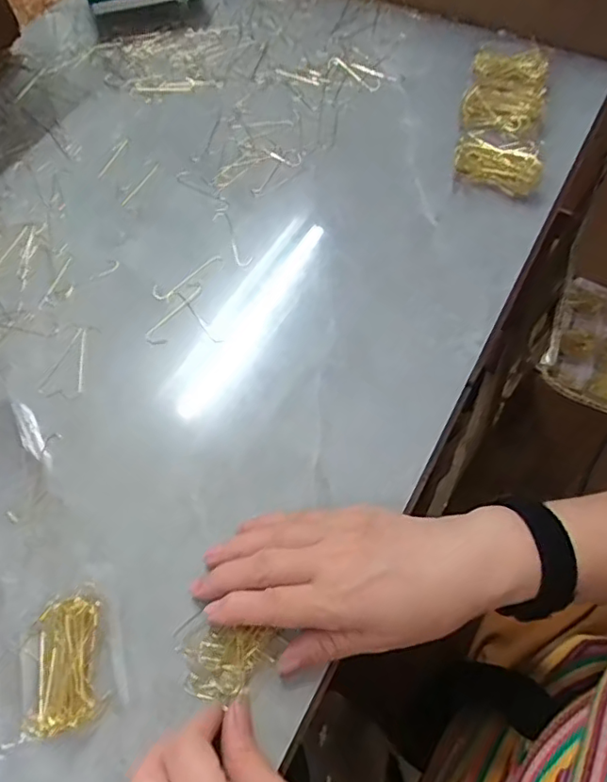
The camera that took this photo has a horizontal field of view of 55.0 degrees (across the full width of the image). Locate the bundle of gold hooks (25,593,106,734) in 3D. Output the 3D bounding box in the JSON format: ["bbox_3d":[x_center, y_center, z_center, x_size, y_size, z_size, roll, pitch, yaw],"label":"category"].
[{"bbox_3d":[-0.133,0.154,0.329,0.038,0.012,0.067,-4,60,0],"label":"bundle of gold hooks"}]

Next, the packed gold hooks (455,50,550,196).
[{"bbox_3d":[0.178,-0.246,0.522,0.070,0.022,0.170,10,61,8],"label":"packed gold hooks"}]

